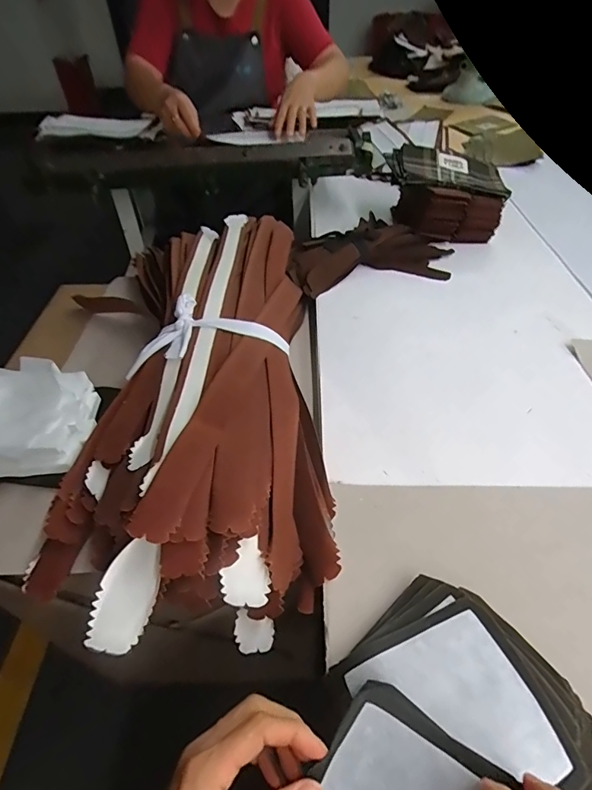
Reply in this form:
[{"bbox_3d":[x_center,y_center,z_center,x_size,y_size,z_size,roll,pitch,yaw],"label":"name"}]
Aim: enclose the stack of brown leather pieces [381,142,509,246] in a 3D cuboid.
[{"bbox_3d":[0.287,-0.382,0.829,0.209,0.116,0.159,-3,46,0],"label":"stack of brown leather pieces"}]

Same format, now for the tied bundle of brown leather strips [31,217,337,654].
[{"bbox_3d":[-0.110,-0.030,0.537,0.274,0.112,0.597,-2,46,0],"label":"tied bundle of brown leather strips"}]

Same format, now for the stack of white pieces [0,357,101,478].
[{"bbox_3d":[-0.307,0.023,0.501,0.134,0.058,0.132,-6,46,-3],"label":"stack of white pieces"}]

